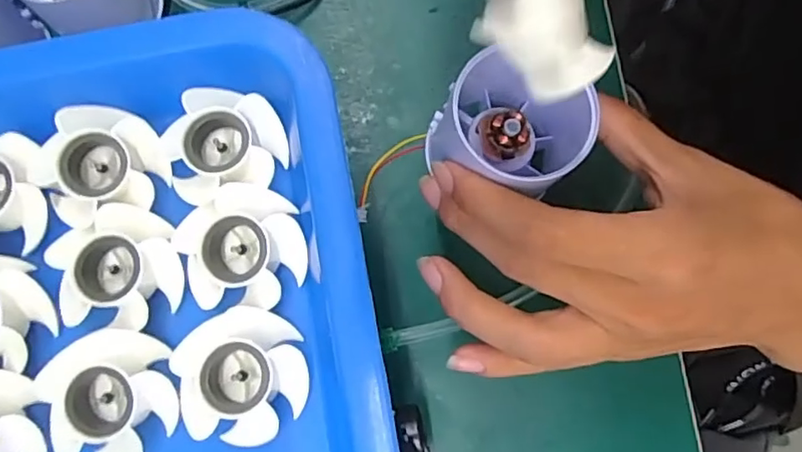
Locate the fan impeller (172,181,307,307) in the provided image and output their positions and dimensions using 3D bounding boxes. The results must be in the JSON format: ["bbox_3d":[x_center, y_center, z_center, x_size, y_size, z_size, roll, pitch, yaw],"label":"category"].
[{"bbox_3d":[-0.055,0.008,0.204,0.040,0.015,0.042,0,79,2],"label":"fan impeller"}]

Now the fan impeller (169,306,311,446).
[{"bbox_3d":[-0.053,0.050,0.197,0.040,0.015,0.043,0,79,2],"label":"fan impeller"}]

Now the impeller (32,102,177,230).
[{"bbox_3d":[-0.107,-0.021,0.210,0.042,0.017,0.042,0,79,2],"label":"impeller"}]

